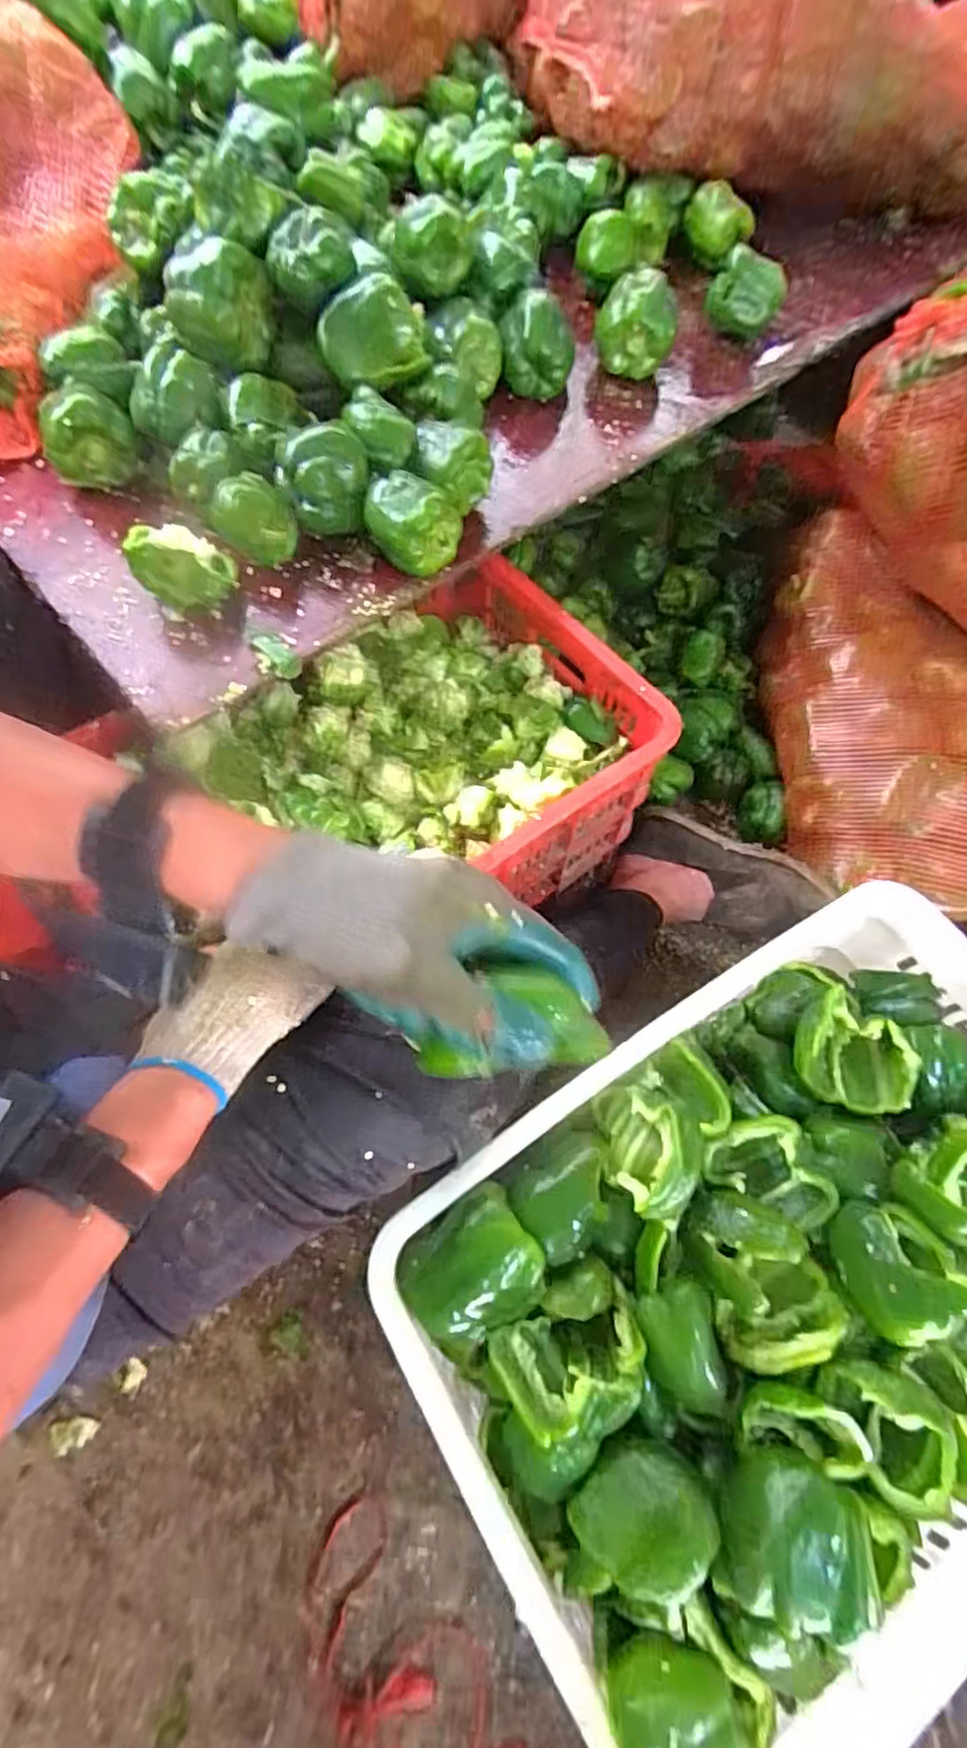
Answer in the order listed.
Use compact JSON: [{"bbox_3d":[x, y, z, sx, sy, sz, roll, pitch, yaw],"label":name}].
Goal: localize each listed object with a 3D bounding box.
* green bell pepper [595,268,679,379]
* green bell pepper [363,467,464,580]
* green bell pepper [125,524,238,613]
[{"bbox_3d":[0.165,-0.599,0.752,0.080,0.079,0.080,3,64,0],"label":"green bell pepper"},{"bbox_3d":[-0.064,-0.304,0.605,0.083,0.061,0.066,31,68,13],"label":"green bell pepper"},{"bbox_3d":[-0.250,-0.252,0.572,0.074,0.056,0.057,-2,65,-2],"label":"green bell pepper"}]

